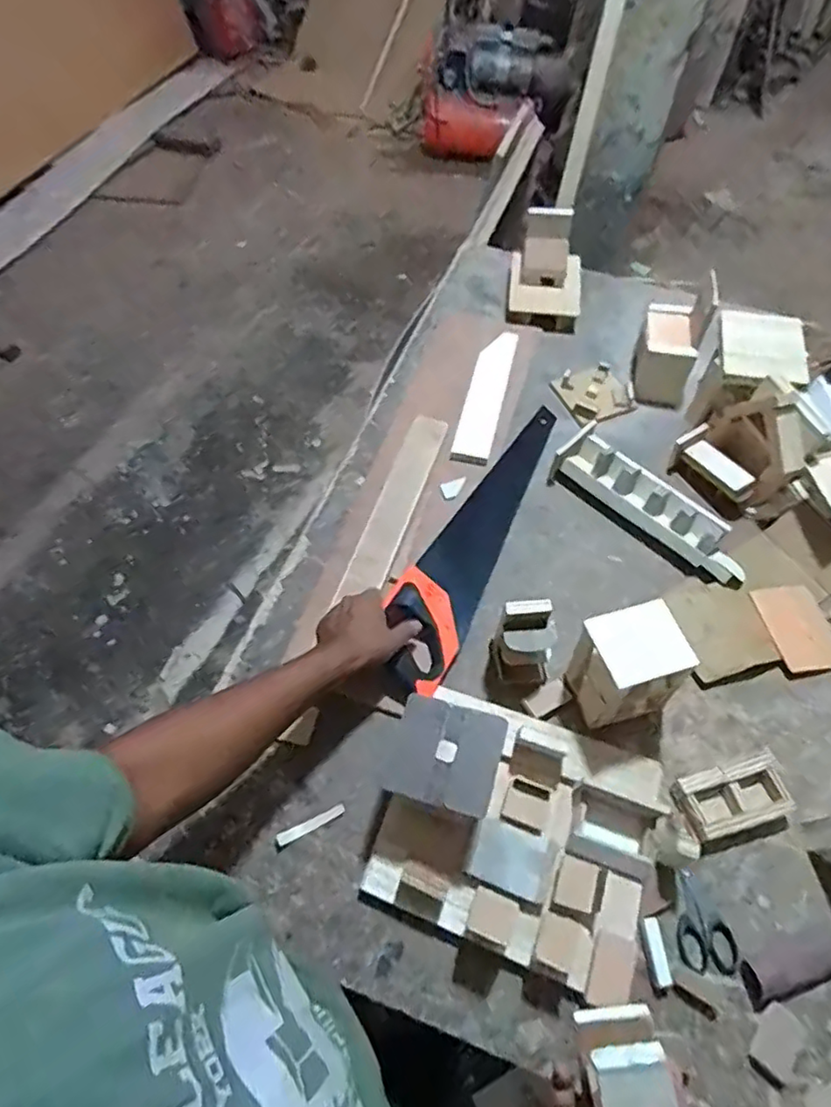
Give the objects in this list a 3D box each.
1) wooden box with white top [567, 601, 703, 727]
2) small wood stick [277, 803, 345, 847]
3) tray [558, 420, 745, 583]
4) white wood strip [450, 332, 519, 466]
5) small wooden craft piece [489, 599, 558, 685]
[{"bbox_3d":[0.239,0.129,0.707,0.102,0.134,0.093,-12,61,-9],"label":"wooden box with white top"},{"bbox_3d":[-0.114,0.297,0.678,0.077,0.004,0.012,-22,63,-14],"label":"small wood stick"},{"bbox_3d":[0.333,-0.068,0.870,0.084,0.046,0.299,-36,67,-20],"label":"tray"},{"bbox_3d":[0.115,-0.259,0.996,0.056,0.011,0.293,13,60,6],"label":"white wood strip"},{"bbox_3d":[0.130,0.109,0.732,0.067,0.113,0.066,2,60,0],"label":"small wooden craft piece"}]

